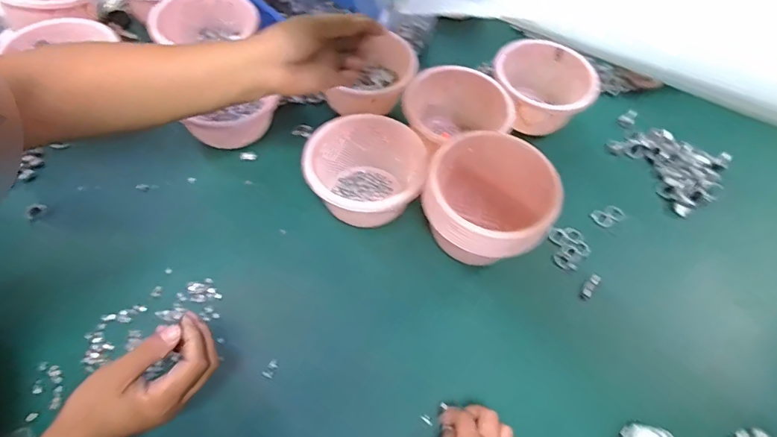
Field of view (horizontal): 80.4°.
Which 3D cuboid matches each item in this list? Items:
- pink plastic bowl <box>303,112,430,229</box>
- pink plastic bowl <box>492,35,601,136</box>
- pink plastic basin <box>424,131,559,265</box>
[{"bbox_3d":[-0.030,-0.053,0.604,0.151,0.088,0.135,14,58,5],"label":"pink plastic bowl"},{"bbox_3d":[0.237,-0.204,0.720,0.144,0.079,0.143,2,58,-3],"label":"pink plastic bowl"},{"bbox_3d":[0.114,-0.008,0.563,0.144,0.125,0.138,3,58,-4],"label":"pink plastic basin"}]

